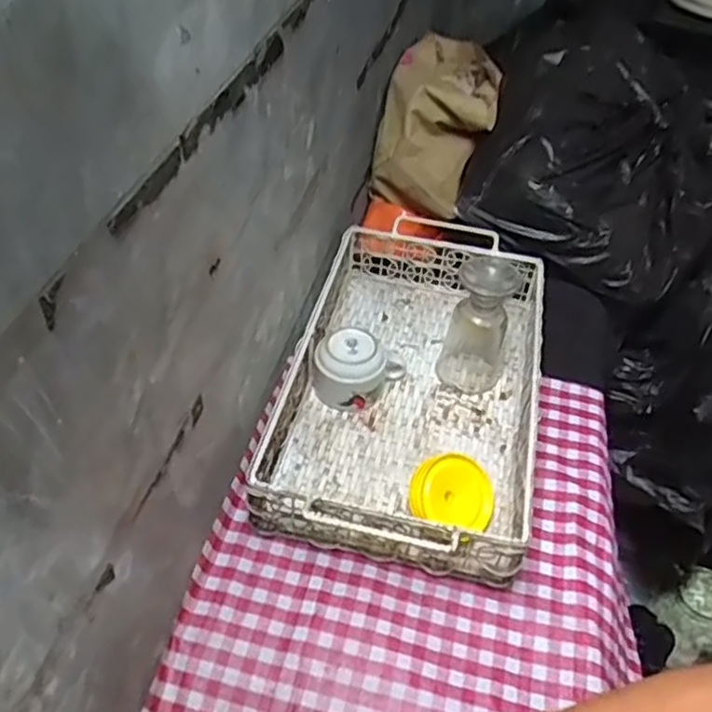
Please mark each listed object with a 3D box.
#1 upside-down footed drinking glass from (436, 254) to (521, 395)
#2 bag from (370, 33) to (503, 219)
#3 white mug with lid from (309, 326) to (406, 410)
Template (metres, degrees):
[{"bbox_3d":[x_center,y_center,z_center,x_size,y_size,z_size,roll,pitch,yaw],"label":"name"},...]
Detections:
[{"bbox_3d":[0.134,-0.035,0.751,0.070,0.139,0.065,17,47,11],"label":"upside-down footed drinking glass"},{"bbox_3d":[0.125,-0.341,0.987,0.143,0.157,0.241,14,47,9],"label":"bag"},{"bbox_3d":[0.001,0.011,0.754,0.084,0.065,0.074,22,48,16],"label":"white mug with lid"}]

